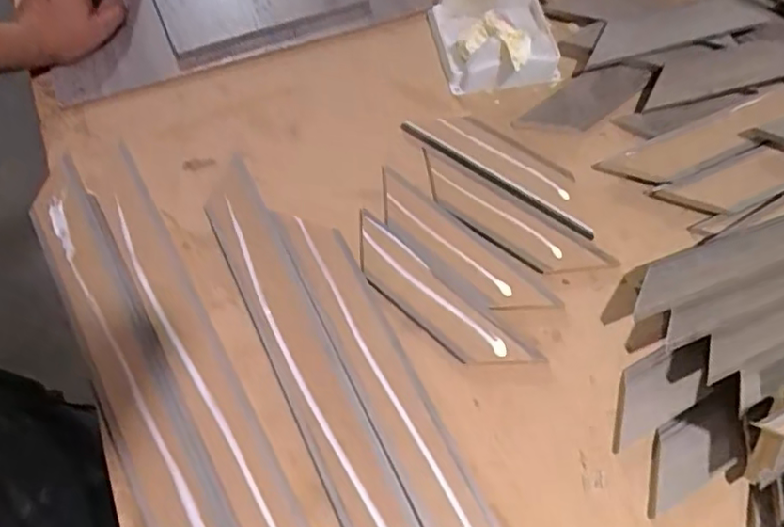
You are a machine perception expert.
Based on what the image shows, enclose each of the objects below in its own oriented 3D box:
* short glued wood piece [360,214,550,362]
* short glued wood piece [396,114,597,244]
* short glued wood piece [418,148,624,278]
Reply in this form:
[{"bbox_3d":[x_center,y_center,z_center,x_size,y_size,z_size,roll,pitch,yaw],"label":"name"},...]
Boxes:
[{"bbox_3d":[0.032,0.029,0.482,0.170,0.010,0.045,40,70,15],"label":"short glued wood piece"},{"bbox_3d":[0.102,-0.089,0.560,0.186,0.013,0.054,30,68,12],"label":"short glued wood piece"},{"bbox_3d":[0.096,-0.035,0.522,0.175,0.011,0.046,32,68,12],"label":"short glued wood piece"}]

